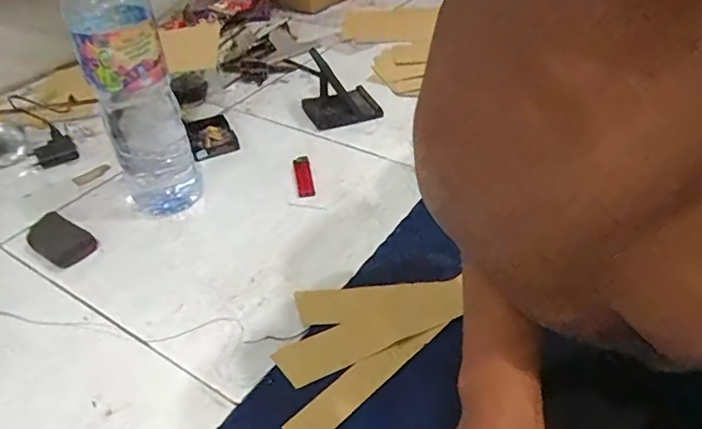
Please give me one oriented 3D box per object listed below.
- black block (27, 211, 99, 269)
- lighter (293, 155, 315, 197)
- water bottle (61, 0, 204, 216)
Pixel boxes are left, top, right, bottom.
[{"bbox_3d":[-0.350,0.029,0.628,0.094,0.016,0.053,24,47,30],"label":"black block"},{"bbox_3d":[-0.065,-0.053,0.710,0.021,0.013,0.080,-8,40,-6],"label":"lighter"},{"bbox_3d":[-0.248,-0.138,0.601,0.085,0.302,0.098,-18,41,-17],"label":"water bottle"}]

